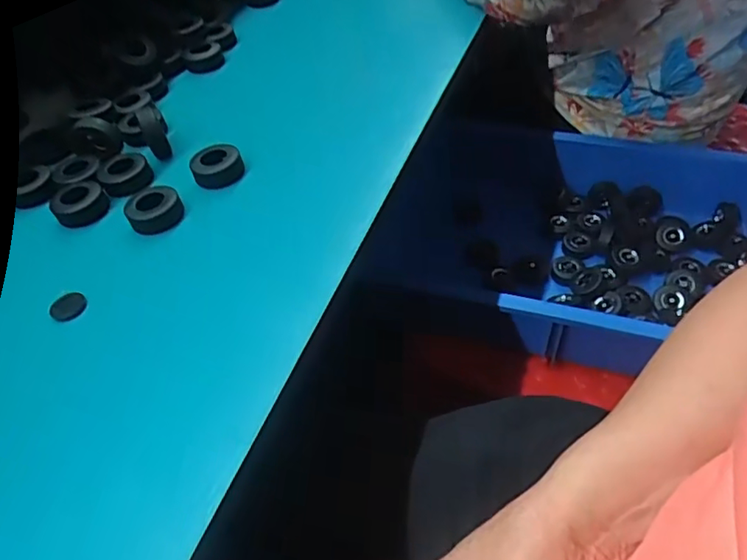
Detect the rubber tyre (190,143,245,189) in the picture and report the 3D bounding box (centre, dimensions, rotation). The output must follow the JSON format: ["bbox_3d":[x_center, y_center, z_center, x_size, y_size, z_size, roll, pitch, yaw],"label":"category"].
[{"bbox_3d":[-0.119,-0.087,0.434,0.038,0.019,0.034,-20,48,-12],"label":"rubber tyre"}]

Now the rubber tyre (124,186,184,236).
[{"bbox_3d":[-0.158,-0.050,0.410,0.037,0.019,0.035,-3,47,3],"label":"rubber tyre"}]

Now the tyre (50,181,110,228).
[{"bbox_3d":[-0.227,-0.060,0.437,0.038,0.022,0.033,-34,52,-23],"label":"tyre"}]

